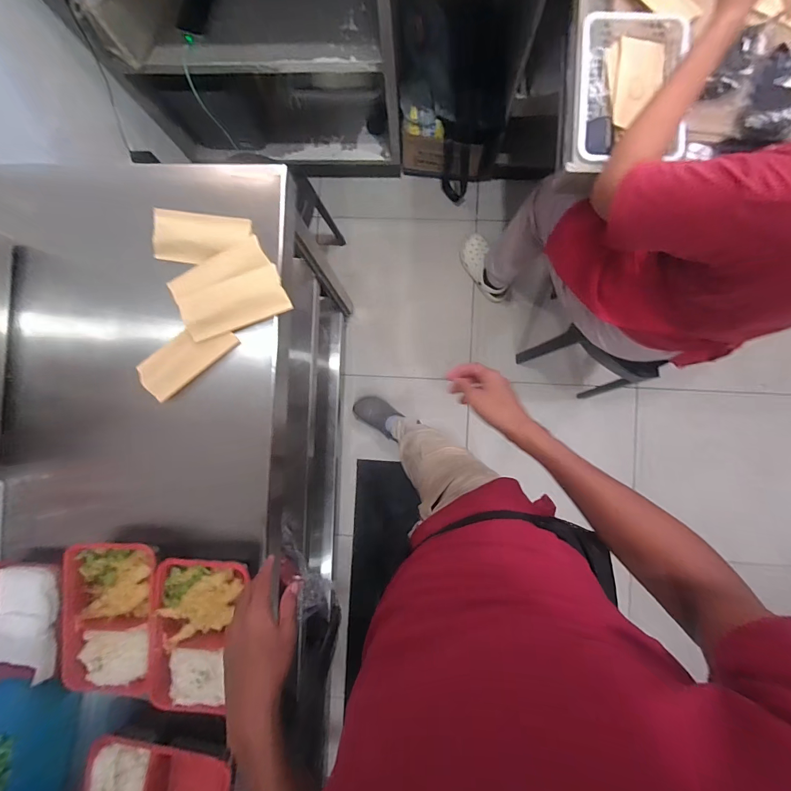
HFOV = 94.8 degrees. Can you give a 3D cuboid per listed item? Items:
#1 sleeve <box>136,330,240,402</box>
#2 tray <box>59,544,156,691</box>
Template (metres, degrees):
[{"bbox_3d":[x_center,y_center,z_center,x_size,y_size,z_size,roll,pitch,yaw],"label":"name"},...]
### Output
[{"bbox_3d":[-0.328,-0.060,0.574,0.152,0.013,0.068,-39,96,-5],"label":"sleeve"},{"bbox_3d":[-0.430,0.337,0.553,0.142,0.034,0.210,3,89,3],"label":"tray"}]

